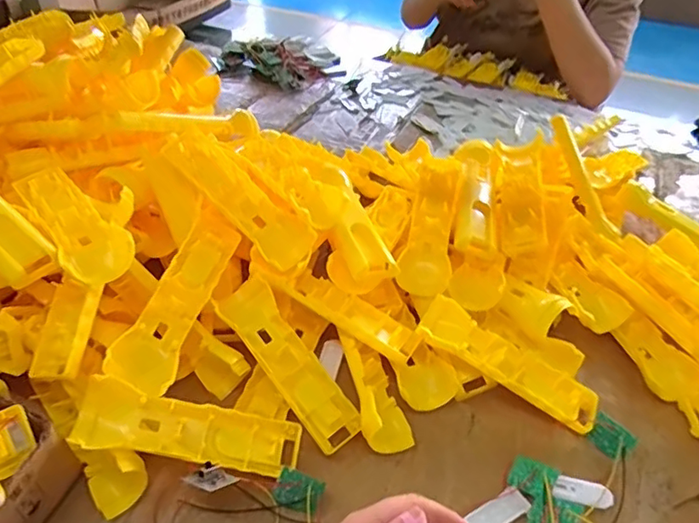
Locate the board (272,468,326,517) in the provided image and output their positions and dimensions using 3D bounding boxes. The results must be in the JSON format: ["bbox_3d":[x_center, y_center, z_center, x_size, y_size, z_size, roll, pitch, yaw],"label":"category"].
[{"bbox_3d":[-0.038,0.173,0.422,0.034,0.005,0.026,20,75,12],"label":"board"}]

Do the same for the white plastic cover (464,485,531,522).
[{"bbox_3d":[0.109,0.189,0.420,0.054,0.004,0.021,-19,46,-24],"label":"white plastic cover"}]

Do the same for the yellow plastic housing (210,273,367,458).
[{"bbox_3d":[-0.052,0.086,0.473,0.047,0.016,0.159,-30,72,-31],"label":"yellow plastic housing"}]

